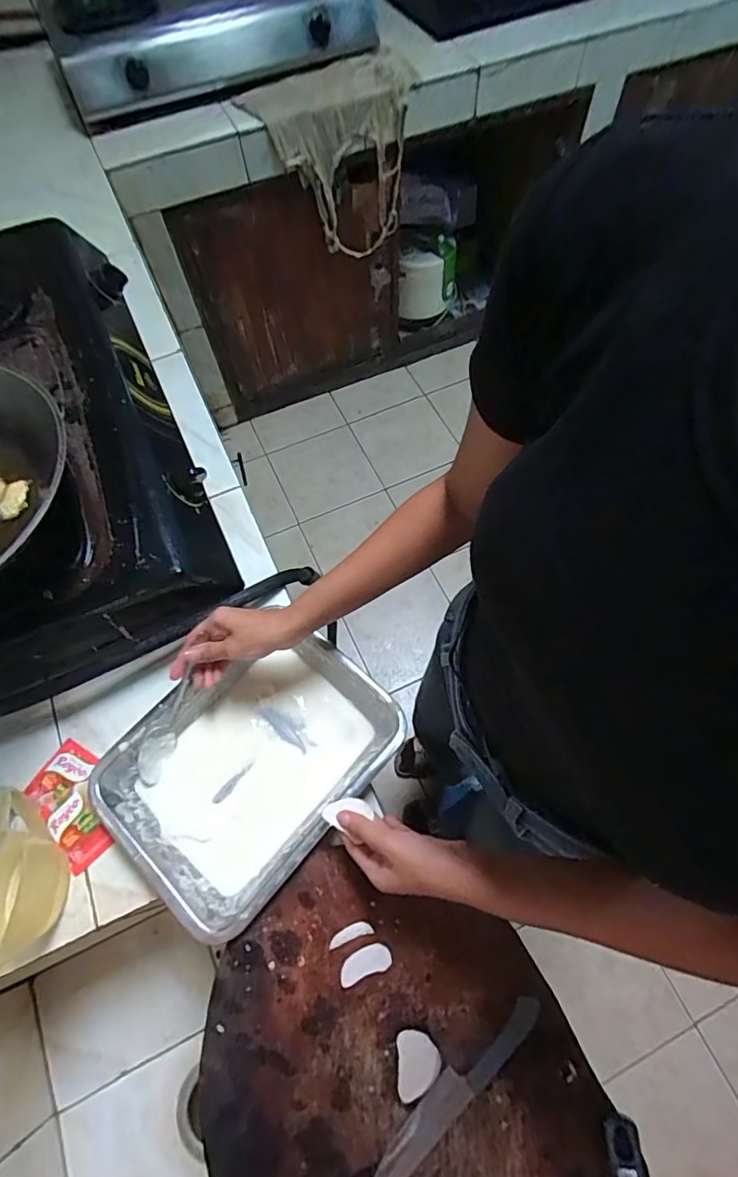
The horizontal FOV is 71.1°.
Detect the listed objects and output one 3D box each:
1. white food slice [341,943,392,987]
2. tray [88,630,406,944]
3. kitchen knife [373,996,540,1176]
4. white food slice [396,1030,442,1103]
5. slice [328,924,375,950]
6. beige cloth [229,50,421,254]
[{"bbox_3d":[-0.004,0.336,0.464,0.048,0.006,0.022,-19,66,-7],"label":"white food slice"},{"bbox_3d":[-0.123,0.177,0.546,0.213,0.046,0.274,40,72,18],"label":"tray"},{"bbox_3d":[0.072,0.405,0.418,0.178,0.015,0.028,-39,70,-15],"label":"kitchen knife"},{"bbox_3d":[0.041,0.395,0.429,0.035,0.011,0.042,-1,65,1],"label":"white food slice"},{"bbox_3d":[-0.017,0.318,0.475,0.041,0.004,0.012,-17,66,-6],"label":"slice"},{"bbox_3d":[-0.073,-1.041,1.278,0.380,0.347,0.106,-26,67,-10],"label":"beige cloth"}]

